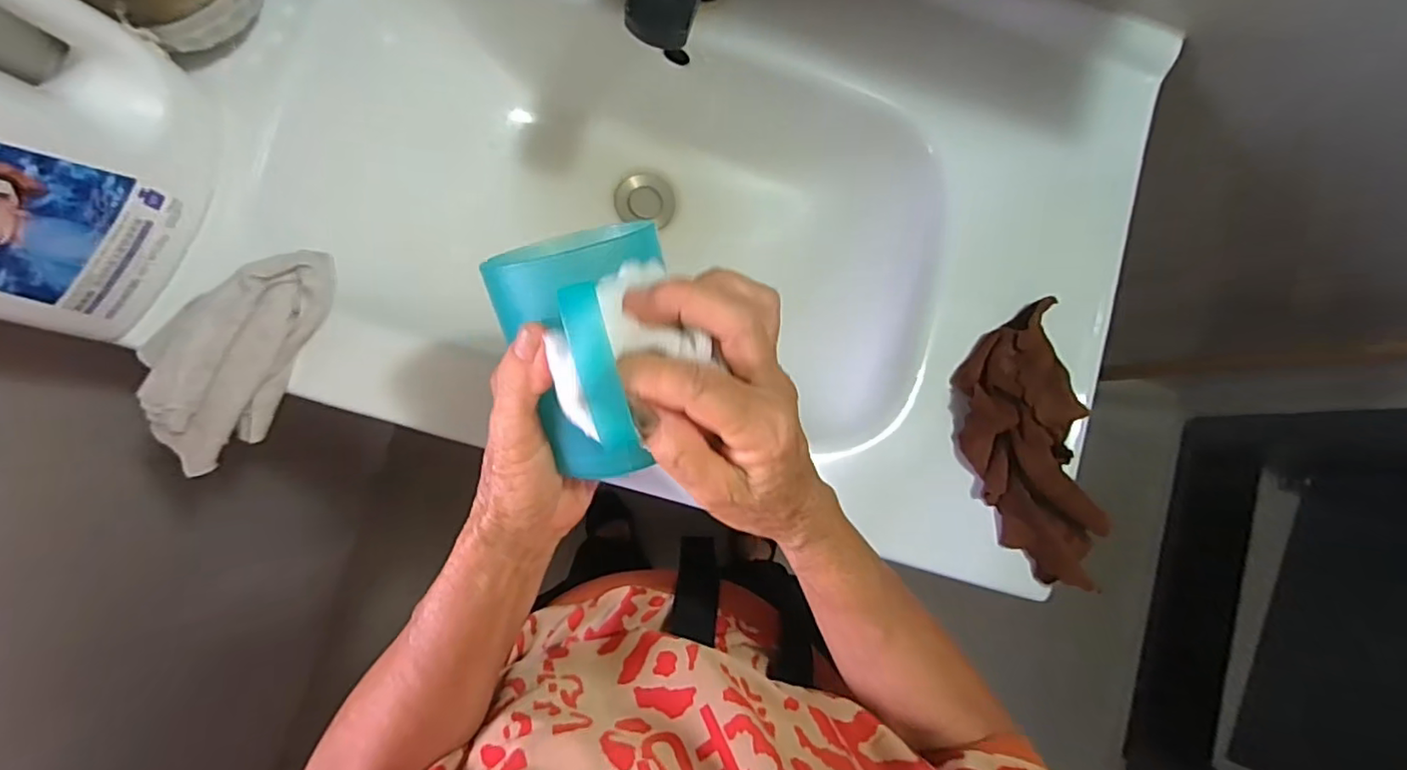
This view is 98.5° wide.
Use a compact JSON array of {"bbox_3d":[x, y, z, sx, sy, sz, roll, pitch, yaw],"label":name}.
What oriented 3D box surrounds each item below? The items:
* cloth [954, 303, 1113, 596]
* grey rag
[{"bbox_3d":[0.241,0.049,0.455,0.083,0.035,0.199,-10,89,16],"label":"cloth"},{"bbox_3d":[-0.312,-0.024,0.394,0.080,0.049,0.159,28,82,-3],"label":"grey rag"}]

